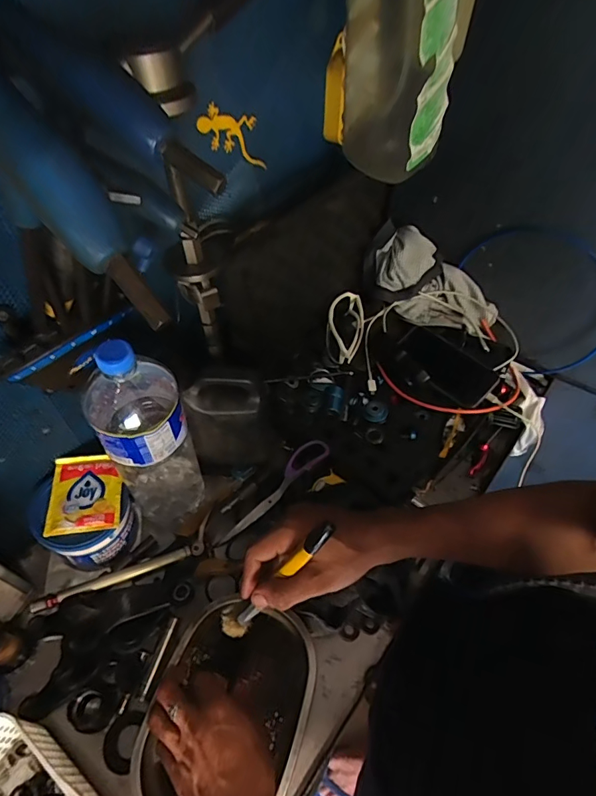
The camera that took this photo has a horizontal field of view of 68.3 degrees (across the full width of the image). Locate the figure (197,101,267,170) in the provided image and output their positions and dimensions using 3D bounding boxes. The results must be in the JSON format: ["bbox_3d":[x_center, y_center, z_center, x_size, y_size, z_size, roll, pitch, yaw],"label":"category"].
[{"bbox_3d":[-0.069,-0.299,0.500,0.013,0.049,0.110,41,22,24],"label":"figure"}]

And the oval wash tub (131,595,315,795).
[{"bbox_3d":[-0.071,0.331,0.462,0.154,0.047,0.211,17,54,10],"label":"oval wash tub"}]

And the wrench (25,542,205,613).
[{"bbox_3d":[-0.212,0.212,0.531,0.195,0.016,0.016,-17,56,-15],"label":"wrench"}]

